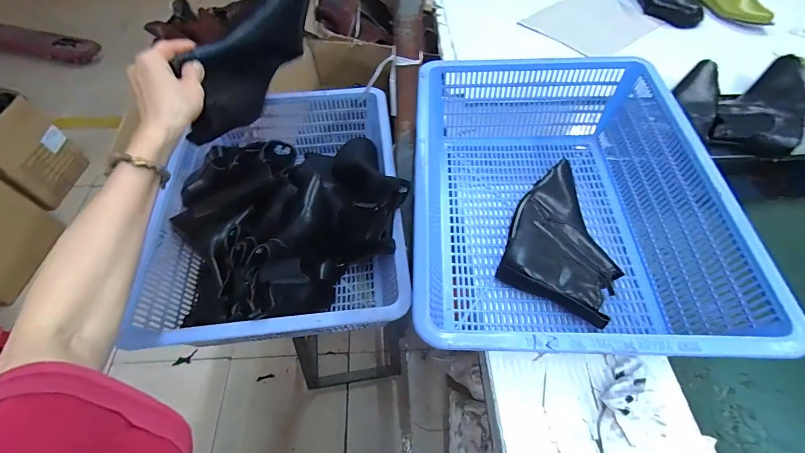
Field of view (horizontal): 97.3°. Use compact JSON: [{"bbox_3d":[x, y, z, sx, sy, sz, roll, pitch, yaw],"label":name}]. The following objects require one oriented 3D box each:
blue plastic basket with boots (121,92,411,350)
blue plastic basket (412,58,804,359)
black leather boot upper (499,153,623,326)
[{"bbox_3d":[-0.208,-0.046,0.615,0.370,0.209,0.479,-5,56,-3],"label":"blue plastic basket with boots"},{"bbox_3d":[0.203,-0.047,0.508,0.362,0.137,0.471,2,56,1],"label":"blue plastic basket"},{"bbox_3d":[0.247,0.018,0.528,0.169,0.052,0.218,32,62,20],"label":"black leather boot upper"}]

